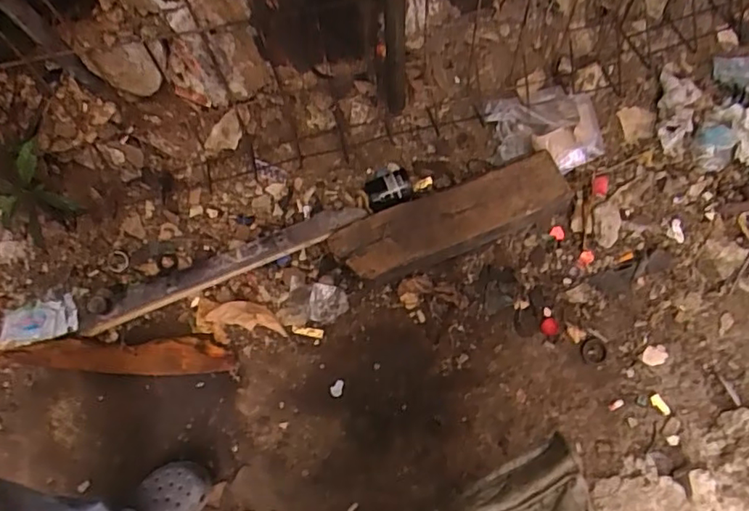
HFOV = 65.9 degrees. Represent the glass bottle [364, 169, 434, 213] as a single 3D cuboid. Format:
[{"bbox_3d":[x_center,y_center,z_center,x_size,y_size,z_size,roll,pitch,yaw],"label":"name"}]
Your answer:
[{"bbox_3d":[0.051,-0.134,1.146,0.145,0.055,0.079,-27,66,-11],"label":"glass bottle"}]

